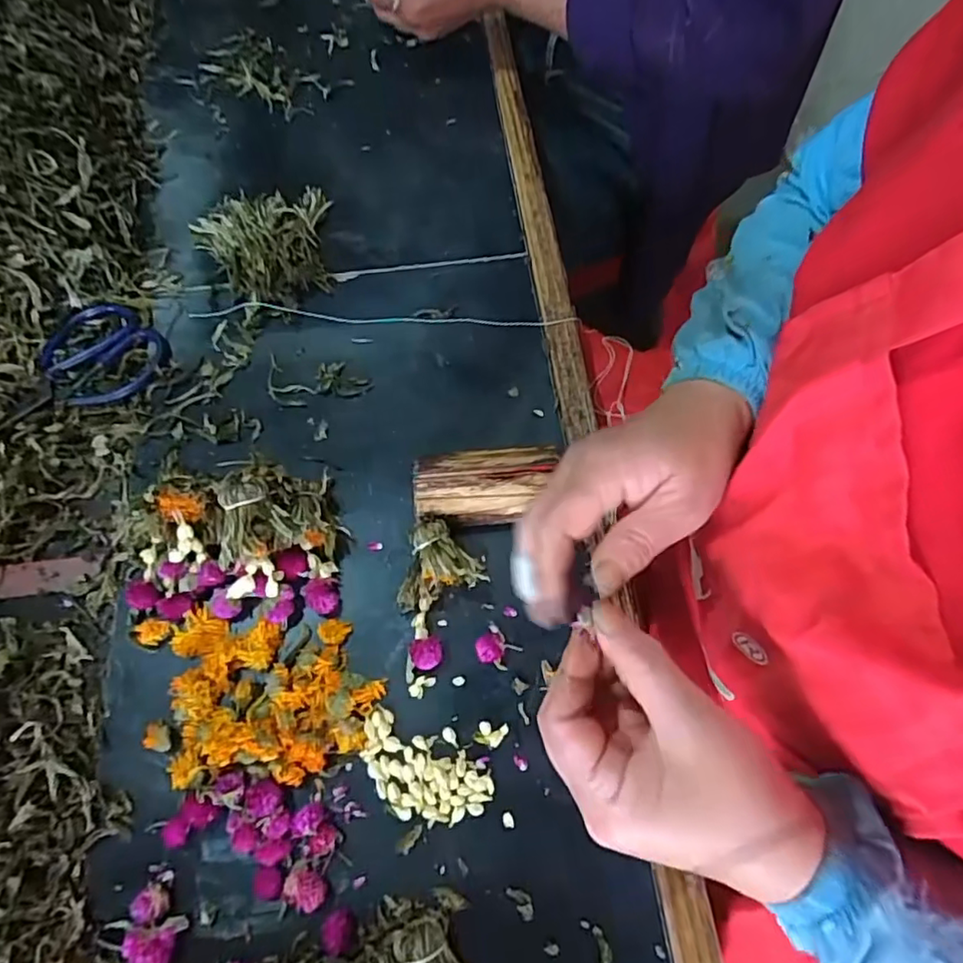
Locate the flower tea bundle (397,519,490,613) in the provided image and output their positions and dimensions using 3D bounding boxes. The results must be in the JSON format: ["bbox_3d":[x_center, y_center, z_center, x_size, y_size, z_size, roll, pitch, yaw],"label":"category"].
[{"bbox_3d":[-0.029,0.050,0.382,0.059,0.037,0.048,-17,67,-6],"label":"flower tea bundle"}]

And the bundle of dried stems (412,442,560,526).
[{"bbox_3d":[0.003,0.002,0.399,0.091,0.039,0.048,-4,67,-1],"label":"bundle of dried stems"}]

